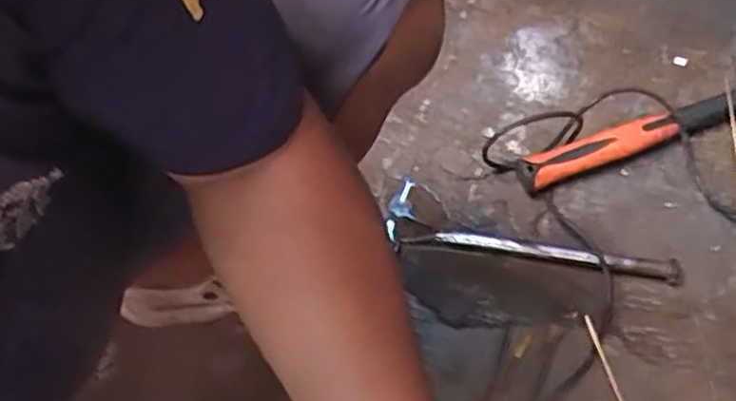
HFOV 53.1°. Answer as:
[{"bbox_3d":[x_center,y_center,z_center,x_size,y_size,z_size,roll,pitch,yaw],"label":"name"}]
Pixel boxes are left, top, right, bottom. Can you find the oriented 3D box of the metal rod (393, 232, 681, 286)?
[{"bbox_3d":[0.196,0.061,0.843,0.311,0.022,0.020,7,60,8],"label":"metal rod"}]

